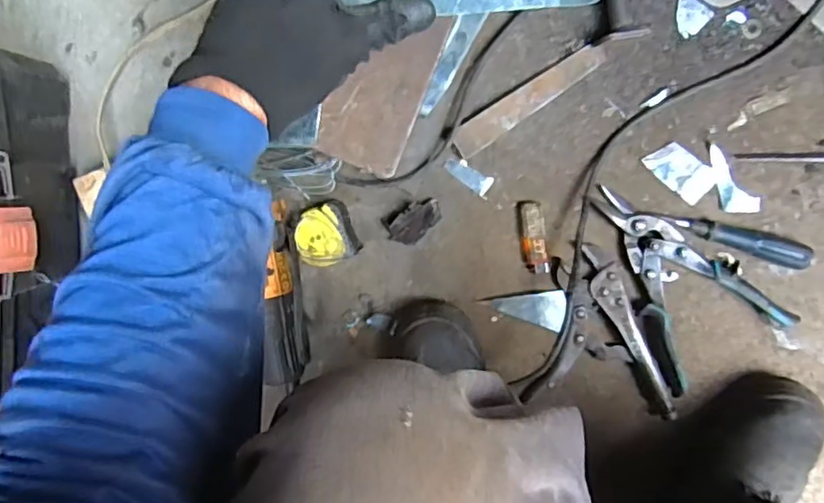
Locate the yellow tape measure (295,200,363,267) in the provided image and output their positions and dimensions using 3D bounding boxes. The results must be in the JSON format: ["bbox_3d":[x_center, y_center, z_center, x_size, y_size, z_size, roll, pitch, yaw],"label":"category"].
[{"bbox_3d":[-0.095,-0.020,0.665,0.057,0.041,0.065,-22,96,10],"label":"yellow tape measure"}]

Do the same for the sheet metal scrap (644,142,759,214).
[{"bbox_3d":[0.305,-0.075,0.624,0.118,0.008,0.059,40,102,0],"label":"sheet metal scrap"}]

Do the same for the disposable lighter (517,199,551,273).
[{"bbox_3d":[0.130,-0.015,0.646,0.026,0.011,0.078,-10,98,9],"label":"disposable lighter"}]

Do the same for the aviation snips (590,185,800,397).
[{"bbox_3d":[0.272,0.025,0.642,0.136,0.023,0.230,-39,92,11],"label":"aviation snips"}]

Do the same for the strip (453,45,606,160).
[{"bbox_3d":[0.120,-0.159,0.628,0.172,0.006,0.031,-35,99,8],"label":"strip"}]

